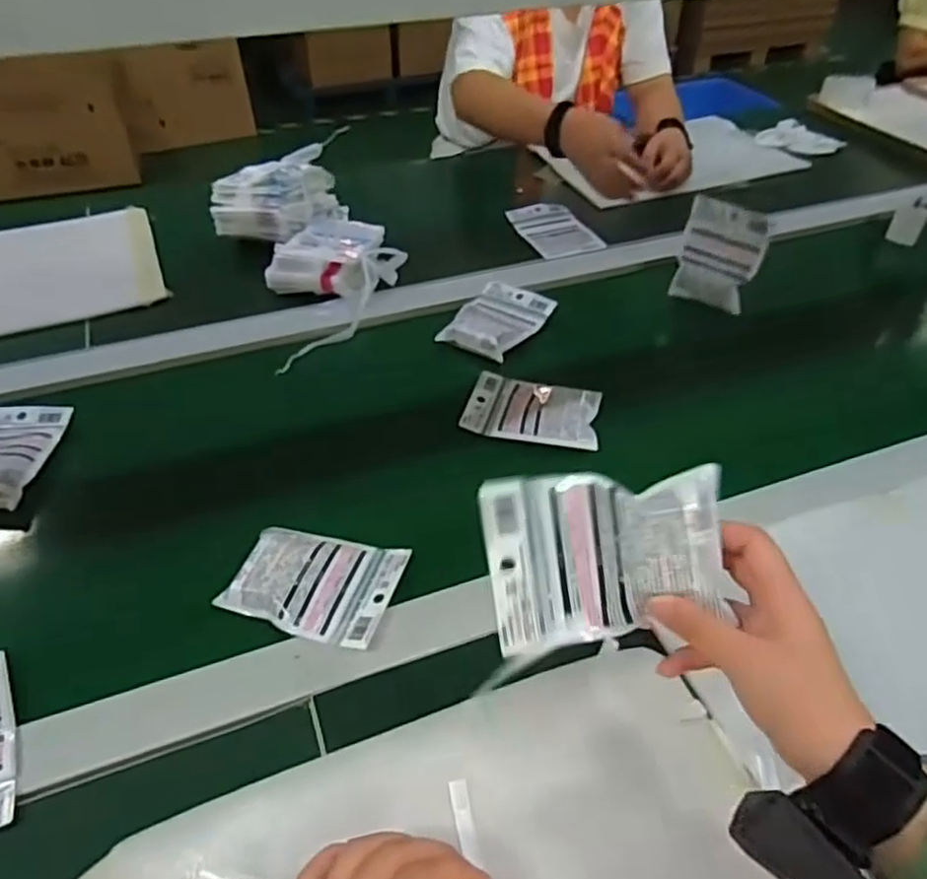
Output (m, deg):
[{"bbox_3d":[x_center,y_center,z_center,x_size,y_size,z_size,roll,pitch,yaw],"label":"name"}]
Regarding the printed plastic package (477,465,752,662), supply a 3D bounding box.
[{"bbox_3d":[0.081,0.067,0.398,0.127,0.097,0.020,-8,2,17],"label":"printed plastic package"}]

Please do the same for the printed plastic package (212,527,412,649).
[{"bbox_3d":[-0.118,0.113,0.572,0.126,0.017,0.092,11,48,14],"label":"printed plastic package"}]

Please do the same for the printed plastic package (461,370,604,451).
[{"bbox_3d":[0.073,-0.032,0.732,0.134,0.019,0.089,9,48,13],"label":"printed plastic package"}]

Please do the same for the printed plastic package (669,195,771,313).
[{"bbox_3d":[0.314,-0.217,0.867,0.093,0.139,0.029,14,49,17],"label":"printed plastic package"}]

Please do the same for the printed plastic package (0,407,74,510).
[{"bbox_3d":[-0.449,0.014,0.676,0.093,0.013,0.135,-3,46,2],"label":"printed plastic package"}]

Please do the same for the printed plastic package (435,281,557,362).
[{"bbox_3d":[0.040,-0.148,0.849,0.093,0.023,0.134,27,54,27],"label":"printed plastic package"}]

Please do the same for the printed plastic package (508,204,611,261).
[{"bbox_3d":[0.134,-0.308,1.027,0.112,0.015,0.147,-20,48,-14],"label":"printed plastic package"}]

